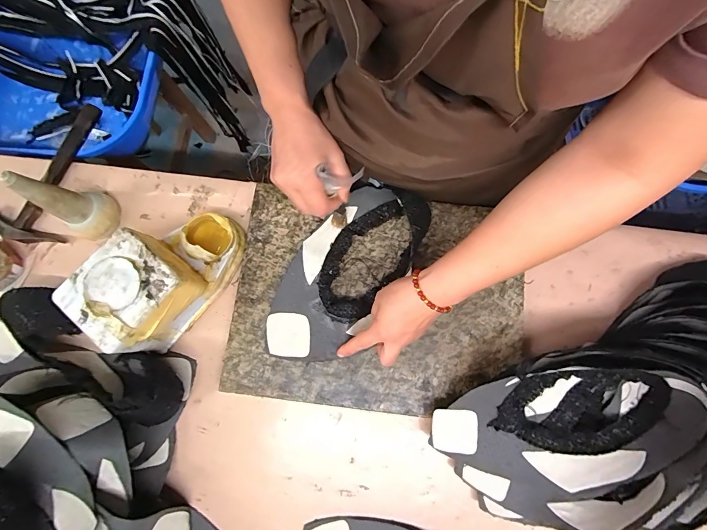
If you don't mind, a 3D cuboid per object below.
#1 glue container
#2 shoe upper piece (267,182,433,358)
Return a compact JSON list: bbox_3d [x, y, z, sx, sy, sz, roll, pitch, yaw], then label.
[{"bbox_3d":[-0.241,0.007,0.458,0.103,0.120,0.197,40,80,7],"label":"glue container"},{"bbox_3d":[-0.012,0.014,0.475,0.145,0.071,0.270,36,88,7],"label":"shoe upper piece"}]

